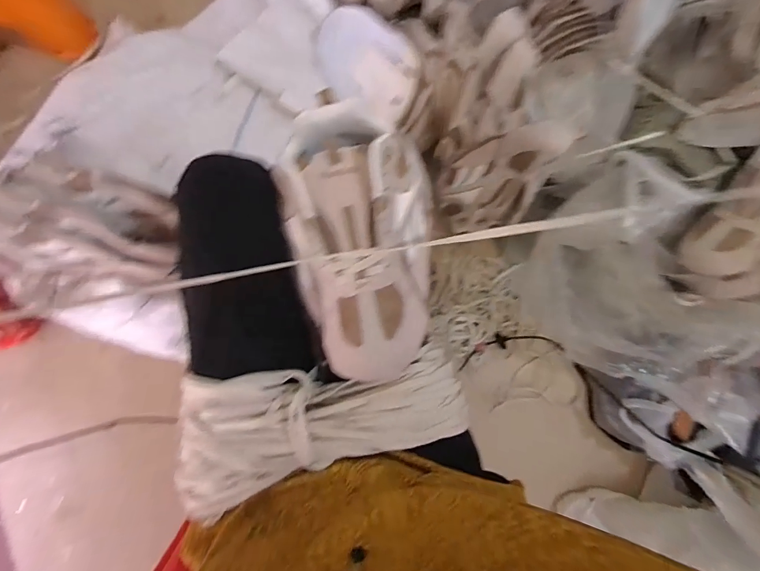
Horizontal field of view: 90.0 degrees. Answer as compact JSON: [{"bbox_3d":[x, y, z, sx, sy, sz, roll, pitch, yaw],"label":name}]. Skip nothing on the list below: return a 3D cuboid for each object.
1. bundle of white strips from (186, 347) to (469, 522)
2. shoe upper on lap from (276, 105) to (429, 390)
[{"bbox_3d":[-0.061,0.130,0.386,0.294,0.066,0.132,-14,87,2],"label":"bundle of white strips"},{"bbox_3d":[-0.019,-0.044,0.366,0.137,0.058,0.268,-7,87,2],"label":"shoe upper on lap"}]

